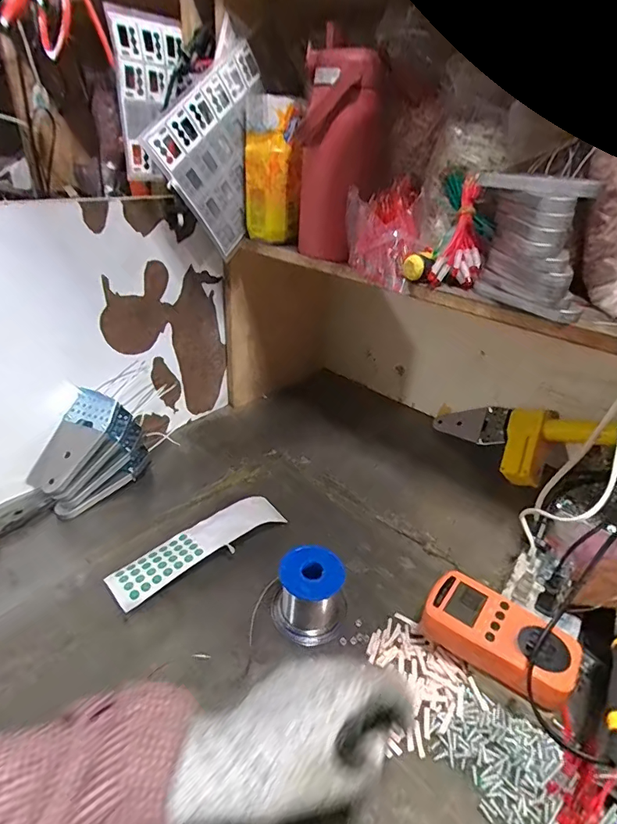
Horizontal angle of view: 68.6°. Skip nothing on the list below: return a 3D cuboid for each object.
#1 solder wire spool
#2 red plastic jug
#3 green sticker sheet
[{"bbox_3d":[0.000,0.184,0.465,0.074,0.066,0.064,3,31,0],"label":"solder wire spool"},{"bbox_3d":[0.032,-0.287,0.525,0.092,0.208,0.065,8,31,8],"label":"red plastic jug"},{"bbox_3d":[-0.130,0.156,0.543,0.210,0.032,0.060,-21,39,-35],"label":"green sticker sheet"}]

